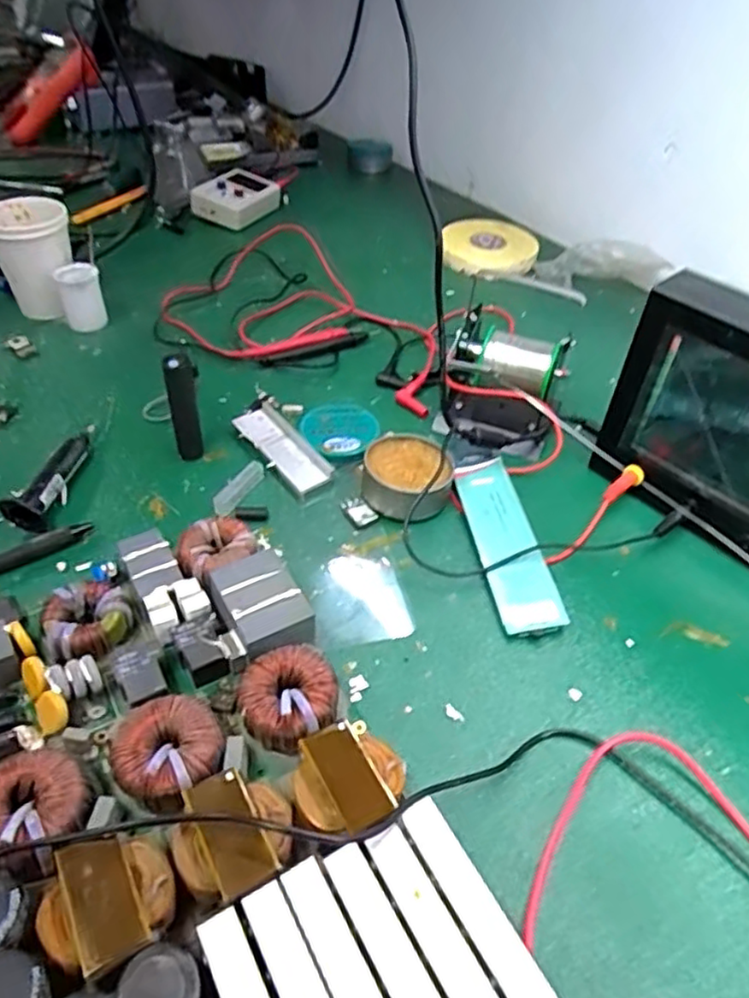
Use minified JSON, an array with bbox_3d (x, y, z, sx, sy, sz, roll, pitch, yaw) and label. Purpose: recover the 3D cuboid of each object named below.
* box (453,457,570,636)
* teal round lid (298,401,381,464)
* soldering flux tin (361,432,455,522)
[{"bbox_3d":[0.088,0.029,0.456,0.040,0.015,0.142,-5,46,-7],"label":"box"},{"bbox_3d":[-0.028,-0.056,0.535,0.059,0.011,0.066,4,45,3],"label":"teal round lid"},{"bbox_3d":[0.023,-0.018,0.486,0.063,0.031,0.072,3,45,1],"label":"soldering flux tin"}]

